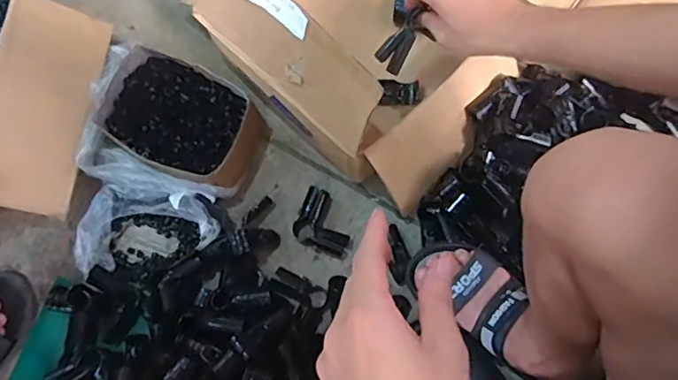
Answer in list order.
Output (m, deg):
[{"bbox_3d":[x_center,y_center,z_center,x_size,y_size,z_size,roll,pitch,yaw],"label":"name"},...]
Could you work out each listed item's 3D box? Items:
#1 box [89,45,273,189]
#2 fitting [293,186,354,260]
[{"bbox_3d":[-0.226,-0.098,0.818,0.225,0.083,0.156,27,77,7],"label":"box"},{"bbox_3d":[-0.016,0.049,0.810,0.086,0.035,0.080,23,76,6],"label":"fitting"}]

